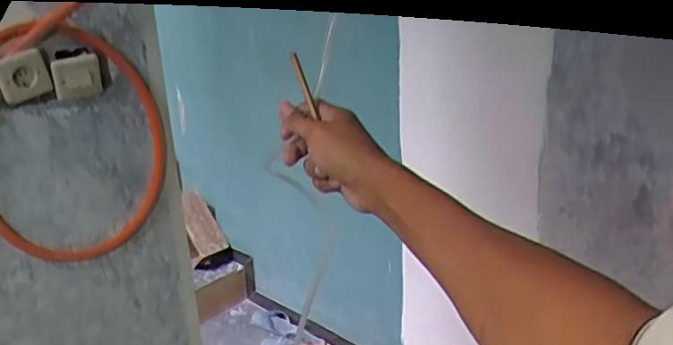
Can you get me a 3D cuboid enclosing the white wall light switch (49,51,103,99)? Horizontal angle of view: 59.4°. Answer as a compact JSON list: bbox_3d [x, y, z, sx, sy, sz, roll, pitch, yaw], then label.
[{"bbox_3d":[-0.463,-0.172,1.057,0.078,0.077,0.022,-9,20,-23],"label":"white wall light switch"}]

